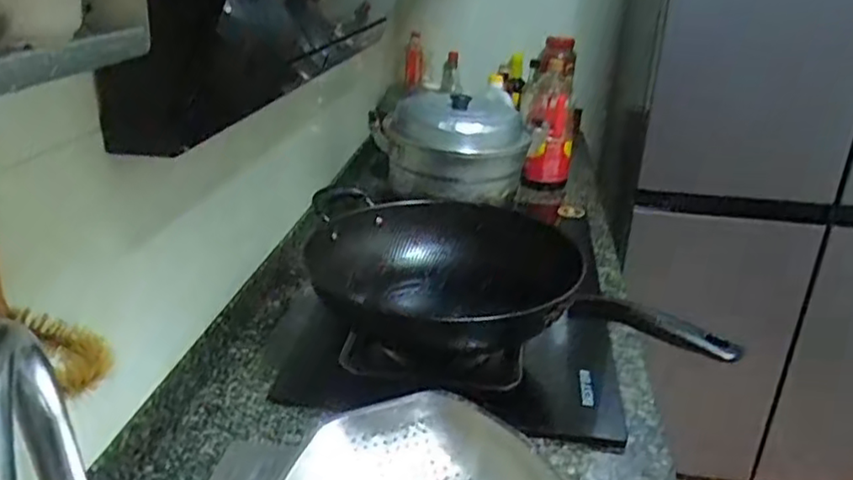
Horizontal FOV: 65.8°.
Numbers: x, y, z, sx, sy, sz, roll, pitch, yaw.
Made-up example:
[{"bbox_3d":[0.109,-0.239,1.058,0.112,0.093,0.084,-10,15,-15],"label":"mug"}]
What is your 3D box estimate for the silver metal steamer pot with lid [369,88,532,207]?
[{"bbox_3d":[0.045,-0.184,1.238,0.274,0.175,0.231,4,25,3],"label":"silver metal steamer pot with lid"}]

